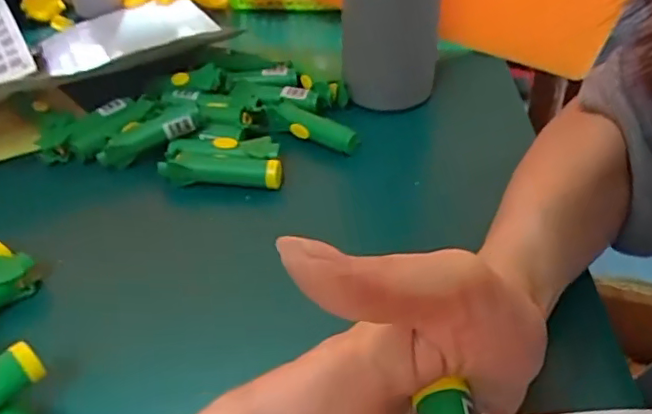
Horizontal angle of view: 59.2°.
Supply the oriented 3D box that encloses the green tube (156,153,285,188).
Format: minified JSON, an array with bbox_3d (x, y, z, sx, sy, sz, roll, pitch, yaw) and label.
[{"bbox_3d":[-0.071,-0.025,0.390,0.081,0.015,0.018,4,42,7],"label":"green tube"}]

